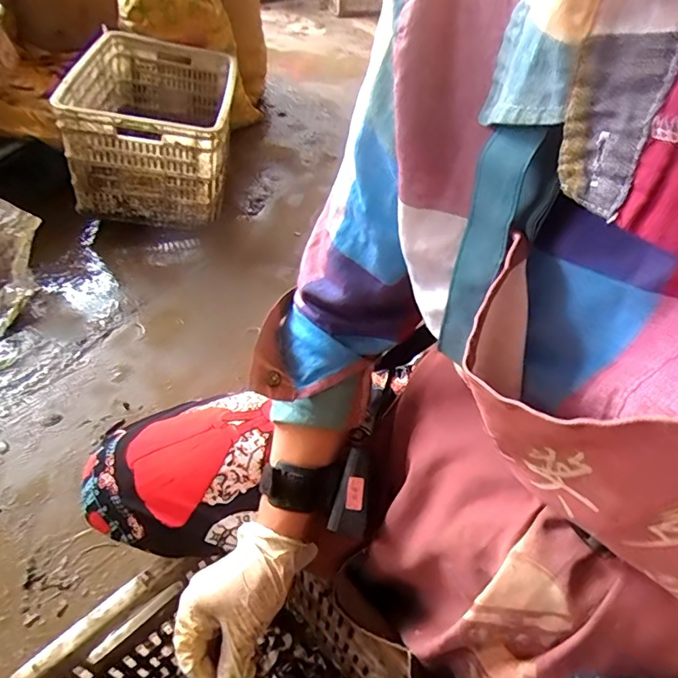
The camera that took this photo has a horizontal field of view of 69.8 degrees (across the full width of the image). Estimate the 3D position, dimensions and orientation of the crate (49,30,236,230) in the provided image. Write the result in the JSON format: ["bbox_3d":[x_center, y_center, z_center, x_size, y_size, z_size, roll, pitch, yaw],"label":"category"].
[{"bbox_3d":[-0.459,-0.557,1.264,0.362,0.334,0.499,-1,46,-5],"label":"crate"}]

